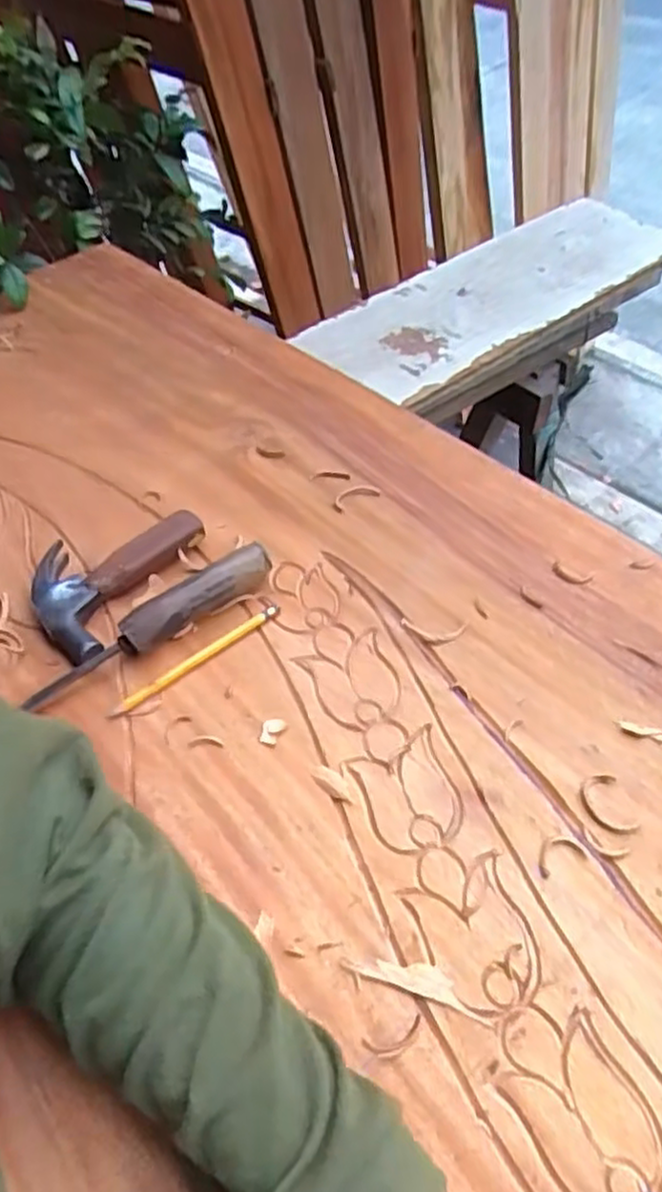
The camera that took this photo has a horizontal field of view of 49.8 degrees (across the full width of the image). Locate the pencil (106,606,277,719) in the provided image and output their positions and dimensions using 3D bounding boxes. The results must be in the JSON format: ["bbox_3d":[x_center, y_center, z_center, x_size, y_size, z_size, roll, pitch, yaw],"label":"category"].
[{"bbox_3d":[-0.097,0.046,0.527,0.144,0.006,0.013,-35,57,-23],"label":"pencil"}]

